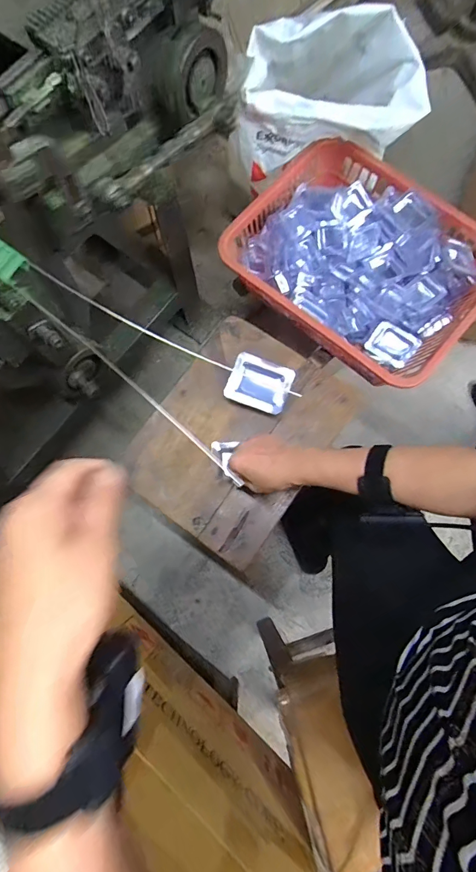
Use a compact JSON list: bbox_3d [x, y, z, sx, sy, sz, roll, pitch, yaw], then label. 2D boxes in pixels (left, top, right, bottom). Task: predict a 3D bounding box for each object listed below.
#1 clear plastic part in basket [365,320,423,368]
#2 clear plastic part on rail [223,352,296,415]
[{"bbox_3d":[0.322,-0.191,0.851,0.098,0.022,0.070,44,113,25],"label":"clear plastic part in basket"},{"bbox_3d":[0.031,-0.077,0.598,0.088,0.012,0.071,22,100,3],"label":"clear plastic part on rail"}]

